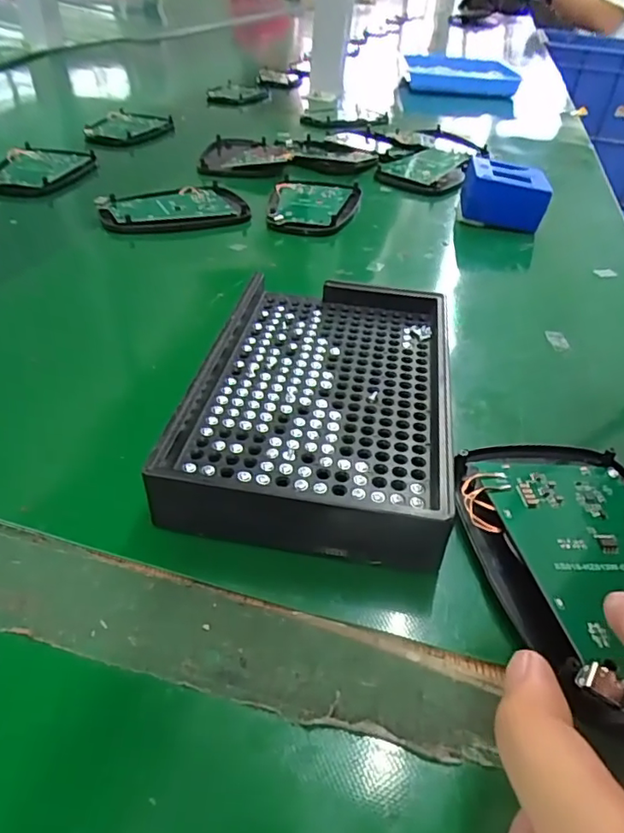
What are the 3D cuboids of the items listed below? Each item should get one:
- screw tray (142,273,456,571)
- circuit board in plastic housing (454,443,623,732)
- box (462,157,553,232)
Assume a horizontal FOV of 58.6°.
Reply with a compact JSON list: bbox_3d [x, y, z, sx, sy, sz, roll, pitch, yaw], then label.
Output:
[{"bbox_3d":[0.003,-0.010,0.210,0.090,0.022,0.142,10,40,3],"label":"screw tray"},{"bbox_3d":[0.077,0.041,0.166,0.062,0.013,0.102,8,40,1],"label":"circuit board in plastic housing"},{"bbox_3d":[0.132,-0.153,0.389,0.056,0.038,0.046,10,40,3],"label":"box"}]

